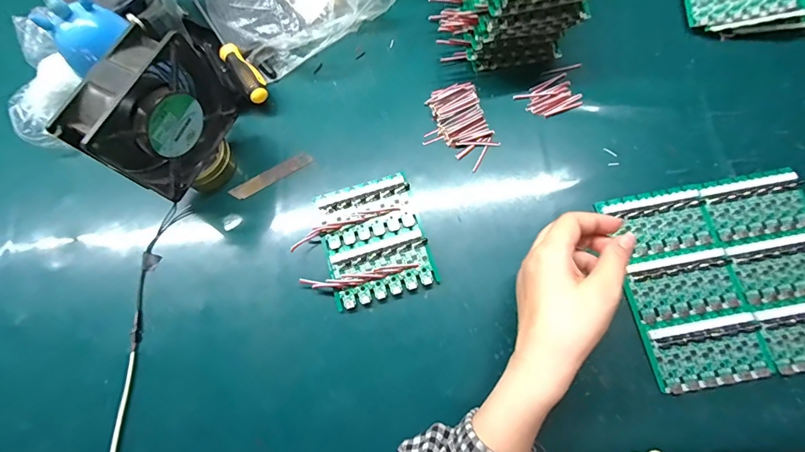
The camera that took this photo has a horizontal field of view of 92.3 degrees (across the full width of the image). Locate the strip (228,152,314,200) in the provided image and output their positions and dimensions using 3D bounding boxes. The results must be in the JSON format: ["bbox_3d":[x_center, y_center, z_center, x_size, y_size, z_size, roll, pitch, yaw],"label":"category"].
[{"bbox_3d":[-0.149,-0.057,0.439,0.096,0.004,0.019,-31,74,-8],"label":"strip"}]

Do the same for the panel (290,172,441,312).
[{"bbox_3d":[-0.040,0.016,0.403,0.125,0.010,0.124,-17,75,-3],"label":"panel"}]

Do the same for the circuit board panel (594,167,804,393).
[{"bbox_3d":[0.318,0.046,0.373,0.196,0.013,0.184,-10,75,-1],"label":"circuit board panel"}]

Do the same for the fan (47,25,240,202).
[{"bbox_3d":[-0.225,-0.101,0.357,0.044,0.115,0.120,25,77,10],"label":"fan"}]

